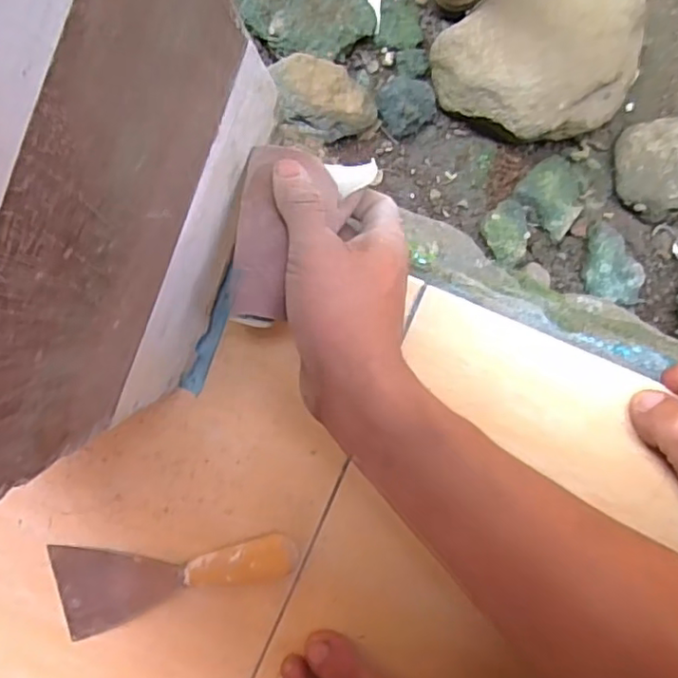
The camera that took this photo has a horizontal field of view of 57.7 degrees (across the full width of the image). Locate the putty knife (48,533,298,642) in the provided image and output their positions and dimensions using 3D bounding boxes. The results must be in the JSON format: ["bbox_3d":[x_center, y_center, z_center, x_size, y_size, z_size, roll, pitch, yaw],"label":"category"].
[{"bbox_3d":[-0.112,0.163,0.416,0.169,0.022,0.062,-12,97,4],"label":"putty knife"}]

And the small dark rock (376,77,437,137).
[{"bbox_3d":[0.084,-0.295,0.763,0.070,0.030,0.070,0,98,2],"label":"small dark rock"}]

